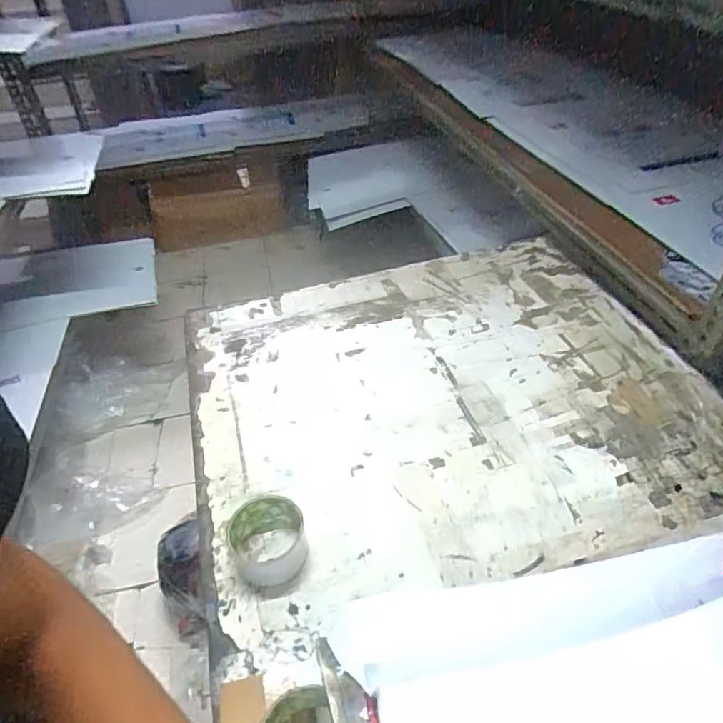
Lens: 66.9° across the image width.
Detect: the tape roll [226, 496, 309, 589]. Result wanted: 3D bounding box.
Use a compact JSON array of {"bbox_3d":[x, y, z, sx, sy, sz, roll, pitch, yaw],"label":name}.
[{"bbox_3d":[-0.105,0.200,0.610,0.082,0.050,0.084,-4,42,3],"label":"tape roll"}]

